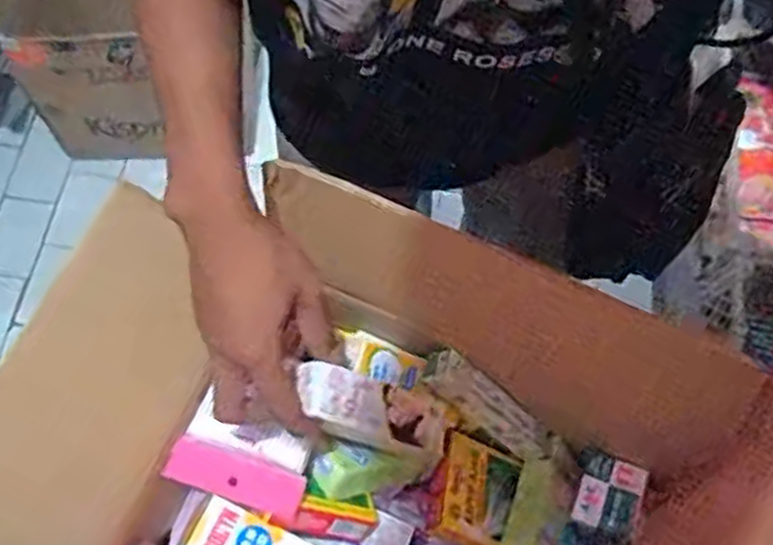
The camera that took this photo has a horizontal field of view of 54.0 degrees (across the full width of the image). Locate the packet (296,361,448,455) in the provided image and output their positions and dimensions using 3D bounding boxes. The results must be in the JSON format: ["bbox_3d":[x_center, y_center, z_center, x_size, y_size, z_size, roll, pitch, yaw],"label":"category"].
[{"bbox_3d":[-0.003,0.099,0.529,0.132,0.025,0.044,27,61,-32],"label":"packet"}]

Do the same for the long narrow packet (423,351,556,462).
[{"bbox_3d":[0.088,0.113,0.633,0.143,0.027,0.036,40,65,-29],"label":"long narrow packet"}]

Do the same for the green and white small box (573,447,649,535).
[{"bbox_3d":[0.183,0.184,0.640,0.052,0.015,0.060,24,68,10],"label":"green and white small box"}]

